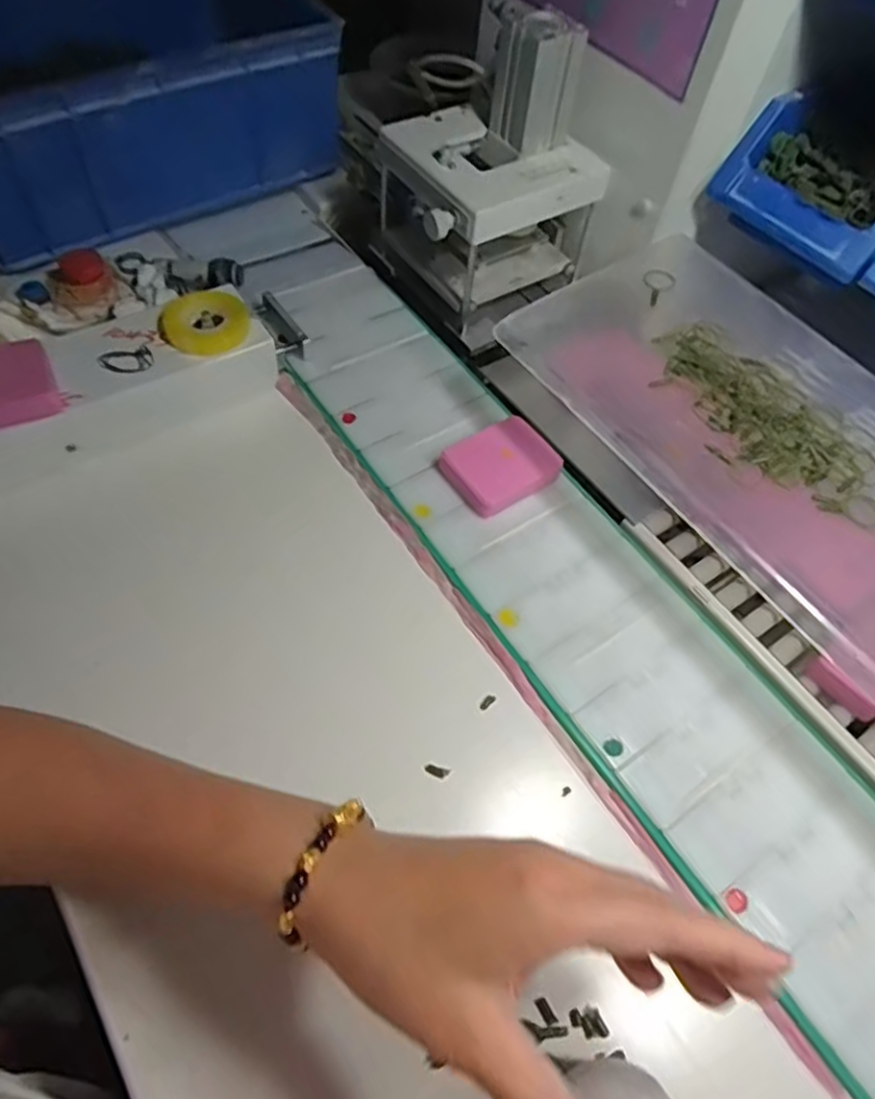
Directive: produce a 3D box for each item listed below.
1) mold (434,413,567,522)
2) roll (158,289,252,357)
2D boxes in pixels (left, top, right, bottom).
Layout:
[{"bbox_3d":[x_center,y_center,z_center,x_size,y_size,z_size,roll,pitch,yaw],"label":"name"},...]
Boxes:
[{"bbox_3d":[0.044,-0.059,0.485,0.071,0.016,0.060,-27,63,-21],"label":"mold"},{"bbox_3d":[-0.162,-0.161,0.491,0.061,0.011,0.058,2,57,-4],"label":"roll"}]

